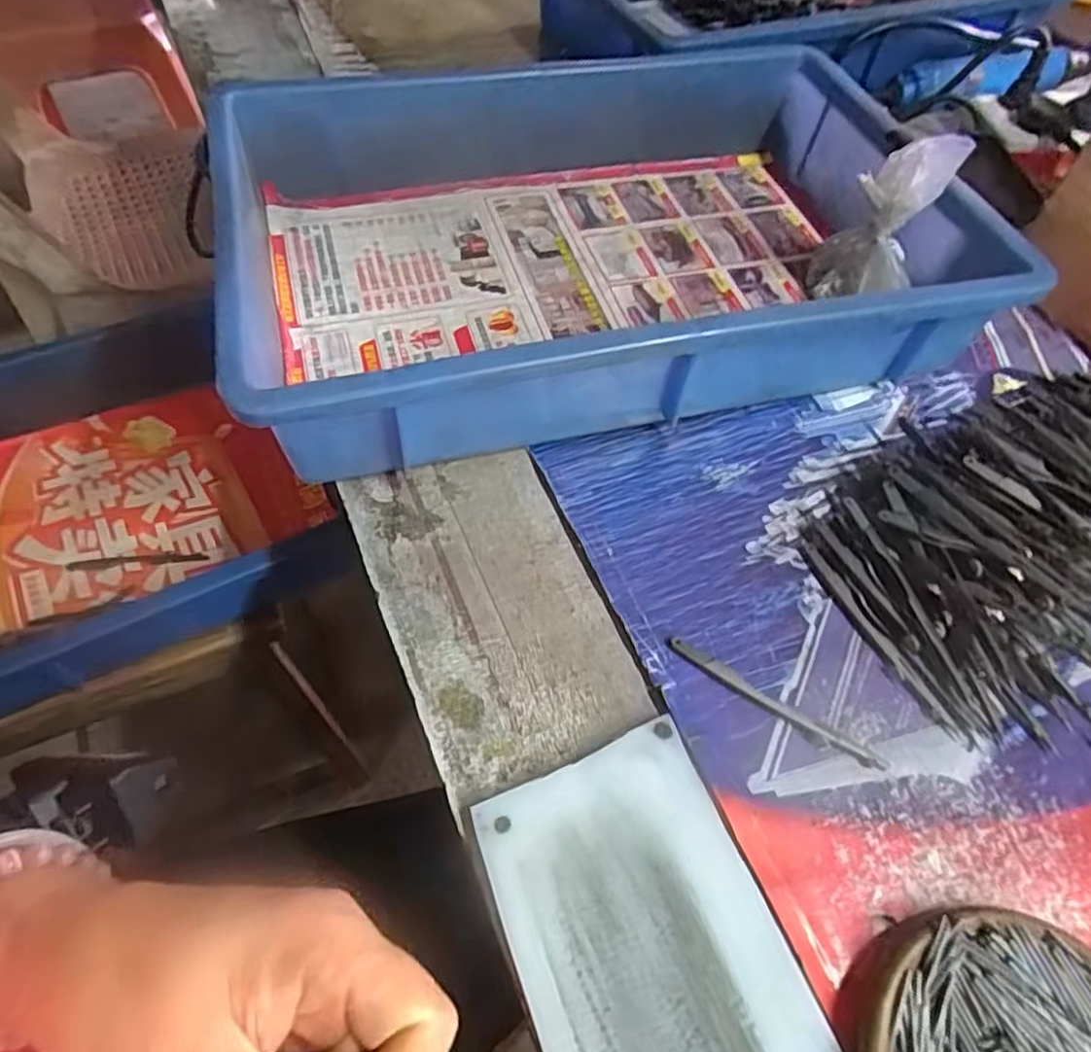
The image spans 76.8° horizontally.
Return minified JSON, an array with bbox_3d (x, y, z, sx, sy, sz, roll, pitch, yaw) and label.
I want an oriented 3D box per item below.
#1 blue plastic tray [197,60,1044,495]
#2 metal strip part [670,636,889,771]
[{"bbox_3d":[0.032,-0.192,0.433,0.424,0.083,0.298,-13,58,-11],"label":"blue plastic tray"},{"bbox_3d":[0.101,0.079,0.306,0.101,0.004,0.009,30,60,16],"label":"metal strip part"}]

